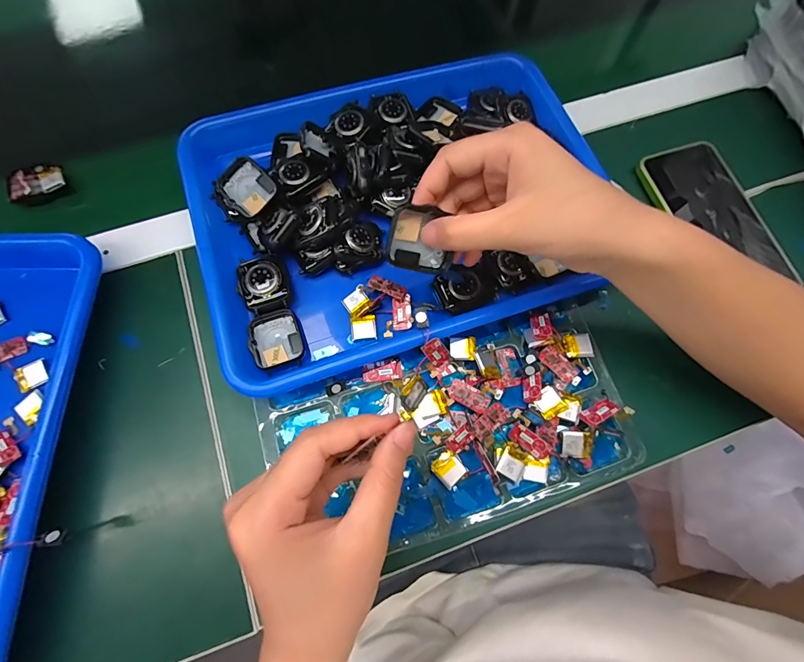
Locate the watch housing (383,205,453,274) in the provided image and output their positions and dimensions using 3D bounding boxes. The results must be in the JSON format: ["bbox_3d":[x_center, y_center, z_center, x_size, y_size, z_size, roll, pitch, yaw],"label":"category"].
[{"bbox_3d":[0.011,-0.054,0.232,0.042,0.006,0.037,5,109,-20],"label":"watch housing"}]

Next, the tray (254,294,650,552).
[{"bbox_3d":[0.036,0.069,0.280,0.252,0.026,0.128,-18,72,-6],"label":"tray"}]

